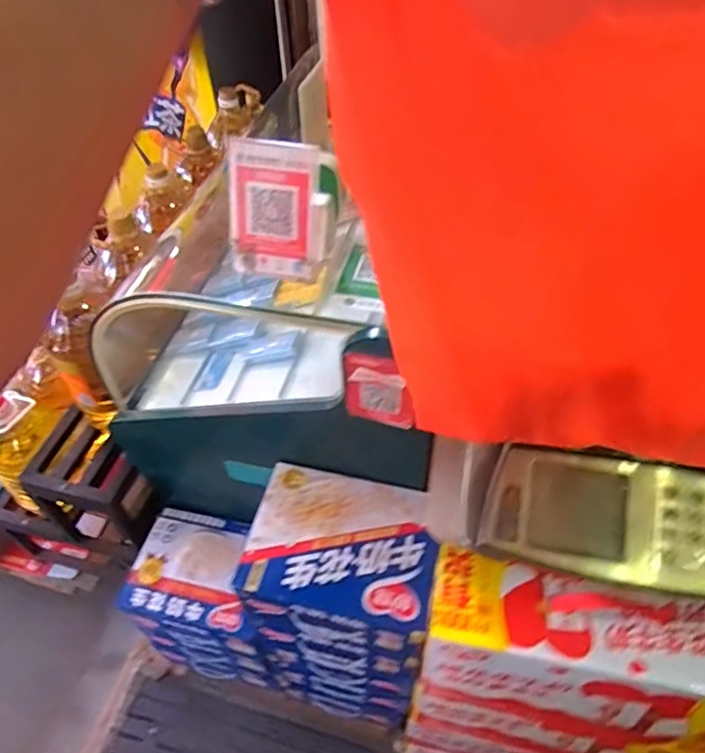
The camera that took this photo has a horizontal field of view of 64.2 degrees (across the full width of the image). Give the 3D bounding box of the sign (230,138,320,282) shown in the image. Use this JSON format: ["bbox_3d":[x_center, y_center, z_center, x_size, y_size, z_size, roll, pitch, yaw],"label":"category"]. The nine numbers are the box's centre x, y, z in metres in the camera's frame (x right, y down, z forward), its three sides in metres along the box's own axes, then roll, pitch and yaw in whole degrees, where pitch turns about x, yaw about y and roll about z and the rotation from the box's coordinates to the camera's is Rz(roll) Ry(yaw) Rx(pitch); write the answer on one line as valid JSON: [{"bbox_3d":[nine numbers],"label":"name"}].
[{"bbox_3d":[-0.096,-0.197,0.680,0.104,0.163,0.009,9,31,7],"label":"sign"}]

